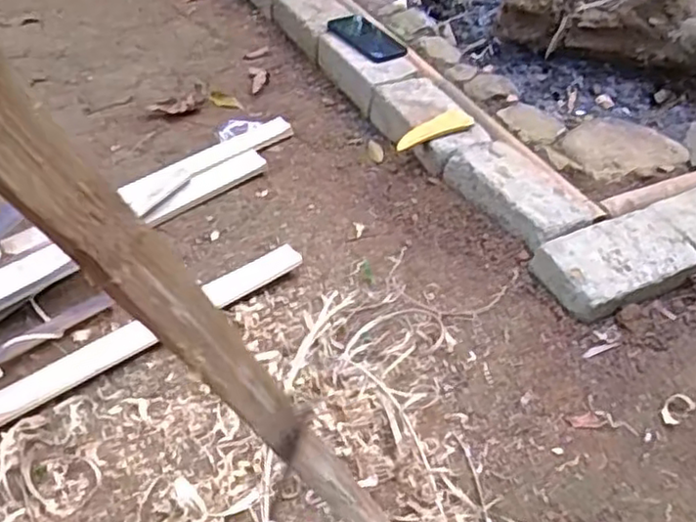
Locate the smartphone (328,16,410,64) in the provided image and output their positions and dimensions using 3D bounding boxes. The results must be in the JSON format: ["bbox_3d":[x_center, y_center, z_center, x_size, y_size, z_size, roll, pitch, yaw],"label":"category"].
[{"bbox_3d":[0.035,-0.413,1.262,0.076,0.009,0.182,-28,52,-17],"label":"smartphone"}]

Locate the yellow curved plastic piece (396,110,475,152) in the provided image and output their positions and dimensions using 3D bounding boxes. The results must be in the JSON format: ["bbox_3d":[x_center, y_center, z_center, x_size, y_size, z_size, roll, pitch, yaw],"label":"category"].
[{"bbox_3d":[0.129,-0.197,1.023,0.134,0.017,0.040,-23,52,-26],"label":"yellow curved plastic piece"}]

